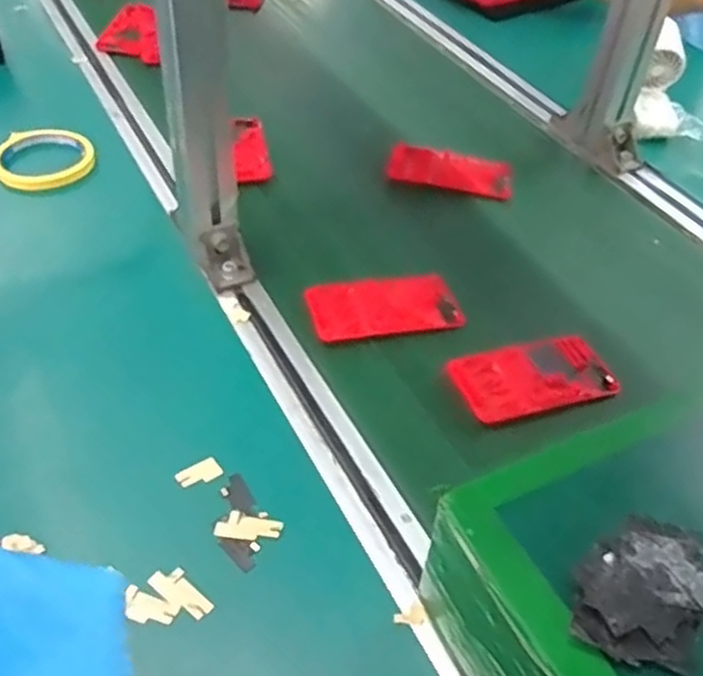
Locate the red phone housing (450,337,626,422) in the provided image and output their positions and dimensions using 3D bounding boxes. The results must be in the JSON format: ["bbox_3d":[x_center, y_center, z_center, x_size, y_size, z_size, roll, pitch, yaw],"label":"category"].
[{"bbox_3d":[0.140,0.031,0.577,0.121,0.009,0.063,-11,48,-16],"label":"red phone housing"}]

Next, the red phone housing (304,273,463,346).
[{"bbox_3d":[0.025,-0.027,0.616,0.122,0.010,0.069,-7,47,-12],"label":"red phone housing"}]

